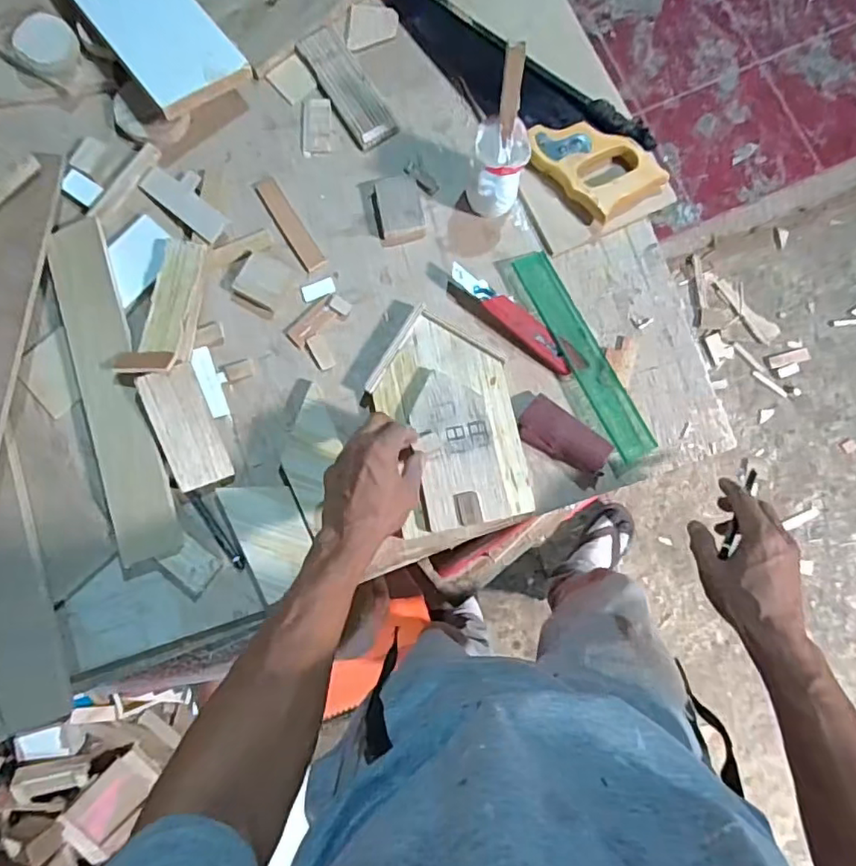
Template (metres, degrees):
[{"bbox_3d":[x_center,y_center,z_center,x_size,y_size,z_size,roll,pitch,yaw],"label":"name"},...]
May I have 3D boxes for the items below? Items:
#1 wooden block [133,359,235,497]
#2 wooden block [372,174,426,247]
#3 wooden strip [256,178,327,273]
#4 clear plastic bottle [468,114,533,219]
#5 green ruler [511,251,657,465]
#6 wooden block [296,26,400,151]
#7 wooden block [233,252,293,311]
[{"bbox_3d":[-0.250,-0.003,0.602,0.055,0.020,0.129,-20,97,-4],"label":"wooden block"},{"bbox_3d":[-0.034,-0.256,0.658,0.054,0.020,0.075,-11,82,-3],"label":"wooden block"},{"bbox_3d":[-0.160,-0.242,0.668,0.027,0.004,0.123,-33,84,-5],"label":"wooden strip"},{"bbox_3d":[0.073,-0.275,0.619,0.056,0.100,0.060,13,82,1],"label":"clear plastic bottle"},{"bbox_3d":[0.173,-0.088,0.639,0.049,0.009,0.252,-25,81,-17],"label":"green ruler"},{"bbox_3d":[-0.096,-0.407,0.682,0.051,0.010,0.155,-32,84,-5],"label":"wooden block"},{"bbox_3d":[-0.183,-0.169,0.637,0.050,0.007,0.052,23,82,2],"label":"wooden block"}]

